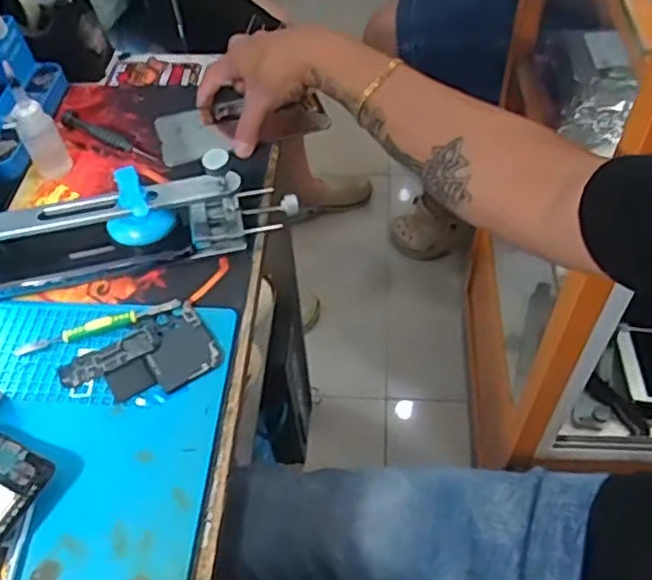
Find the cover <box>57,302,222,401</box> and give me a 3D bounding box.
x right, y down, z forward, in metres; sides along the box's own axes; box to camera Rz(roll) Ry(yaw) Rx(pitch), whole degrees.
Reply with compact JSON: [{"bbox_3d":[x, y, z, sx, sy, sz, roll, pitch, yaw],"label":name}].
[{"bbox_3d":[-0.131,0.054,0.486,0.103,0.006,0.062,-28,55,-17],"label":"cover"}]

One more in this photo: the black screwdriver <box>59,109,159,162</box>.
[{"bbox_3d":[-0.204,-0.145,0.635,0.109,0.016,0.017,23,57,20],"label":"black screwdriver"}]

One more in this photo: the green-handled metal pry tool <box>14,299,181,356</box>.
[{"bbox_3d":[-0.170,0.027,0.505,0.122,0.009,0.012,-16,53,-9],"label":"green-handled metal pry tool"}]

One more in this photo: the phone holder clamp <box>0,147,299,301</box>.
[{"bbox_3d":[-0.150,-0.053,0.522,0.252,0.078,0.054,-13,53,-7],"label":"phone holder clamp"}]

